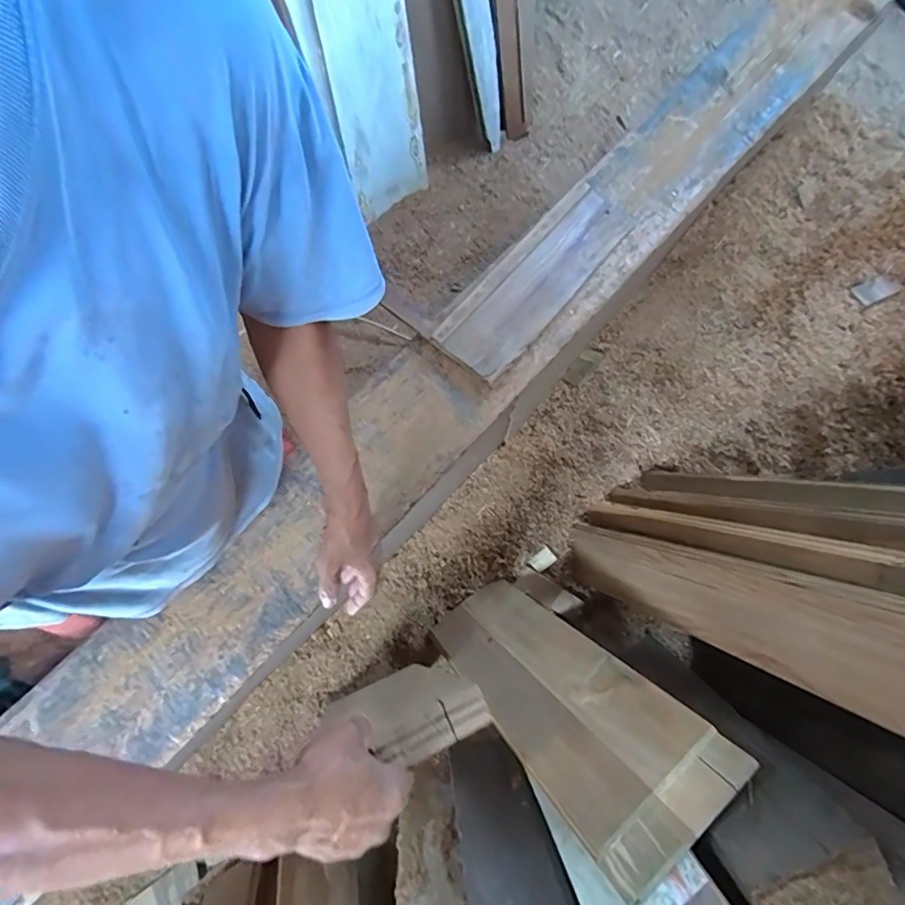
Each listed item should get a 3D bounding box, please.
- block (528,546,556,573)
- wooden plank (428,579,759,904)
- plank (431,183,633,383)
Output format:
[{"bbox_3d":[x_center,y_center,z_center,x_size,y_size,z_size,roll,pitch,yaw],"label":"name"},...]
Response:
[{"bbox_3d":[0.185,0.221,1.101,0.050,0.009,0.038,-43,88,5],"label":"block"},{"bbox_3d":[0.132,0.347,0.823,0.187,0.623,0.028,-36,106,-14],"label":"wooden plank"},{"bbox_3d":[0.138,-0.272,0.841,0.116,0.033,0.388,38,73,11],"label":"plank"}]

